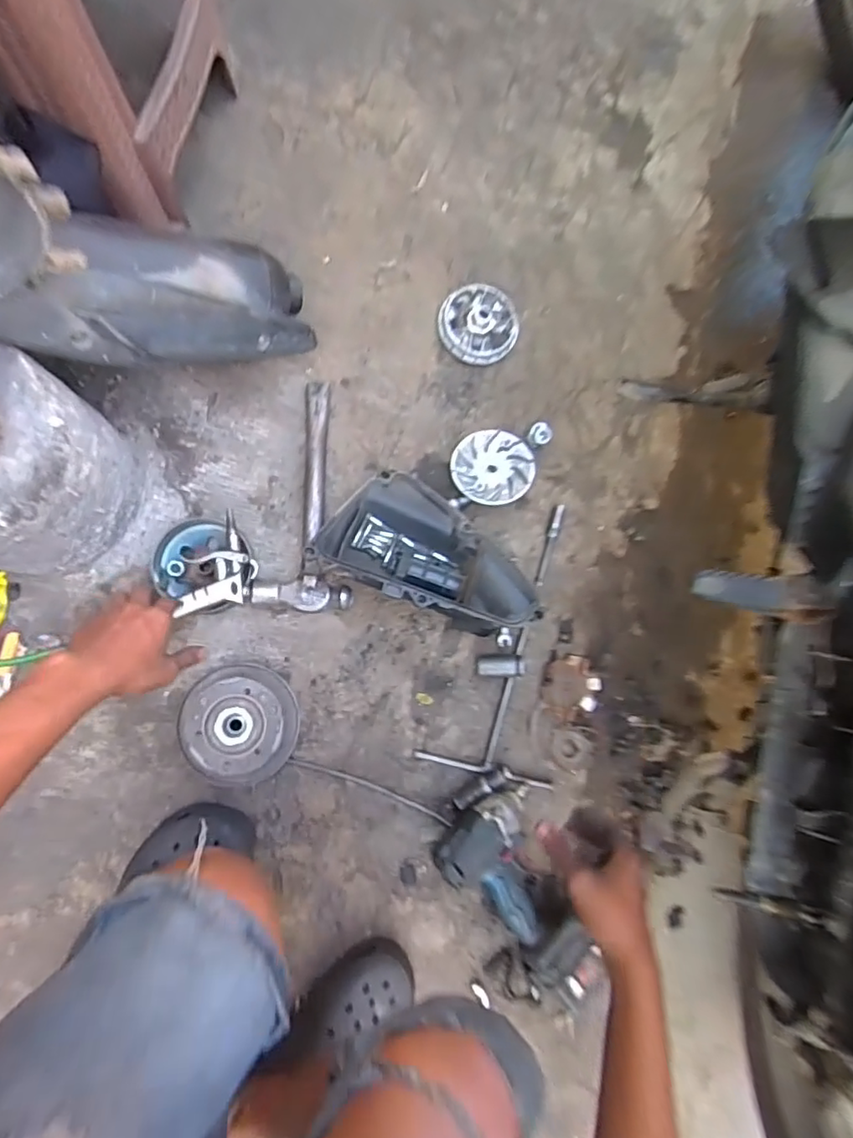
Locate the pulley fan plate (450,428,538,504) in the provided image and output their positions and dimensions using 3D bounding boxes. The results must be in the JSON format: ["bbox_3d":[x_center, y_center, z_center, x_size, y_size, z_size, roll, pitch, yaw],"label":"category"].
[{"bbox_3d":[0.090,-0.138,0.824,0.109,0.030,0.109,0,81,-2],"label":"pulley fan plate"}]

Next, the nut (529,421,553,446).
[{"bbox_3d":[0.160,-0.189,0.847,0.031,0.018,0.037,18,81,1],"label":"nut"}]

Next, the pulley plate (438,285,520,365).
[{"bbox_3d":[0.073,-0.340,0.838,0.107,0.027,0.106,0,81,-2],"label":"pulley plate"}]

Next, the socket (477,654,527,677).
[{"bbox_3d":[0.097,0.126,0.785,0.060,0.032,0.029,-2,81,-2],"label":"socket"}]

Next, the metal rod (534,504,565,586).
[{"bbox_3d":[0.168,-0.034,0.831,0.016,0.018,0.117,18,81,1],"label":"metal rod"}]

